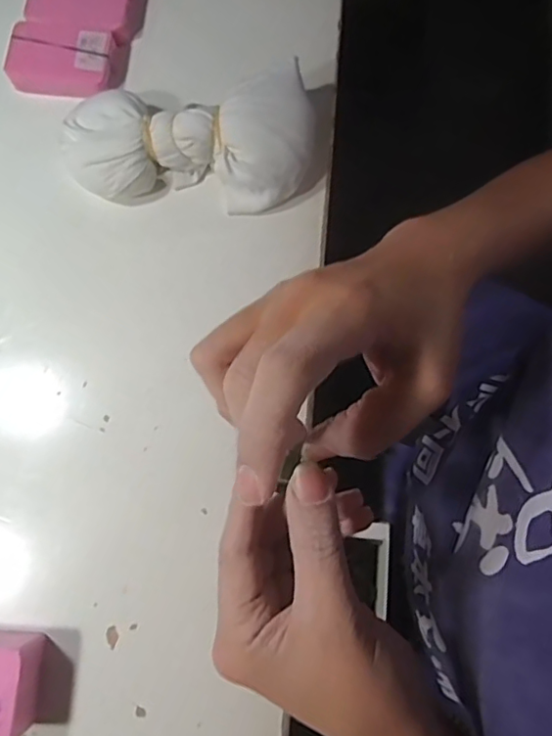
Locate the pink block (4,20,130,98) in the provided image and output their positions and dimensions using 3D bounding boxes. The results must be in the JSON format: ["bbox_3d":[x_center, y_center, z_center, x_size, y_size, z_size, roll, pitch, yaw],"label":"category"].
[{"bbox_3d":[-0.149,-0.217,0.402,0.074,0.020,0.049,8,78,1],"label":"pink block"}]

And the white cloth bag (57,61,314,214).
[{"bbox_3d":[-0.053,-0.146,0.373,0.170,0.047,0.082,-6,79,-2],"label":"white cloth bag"}]

